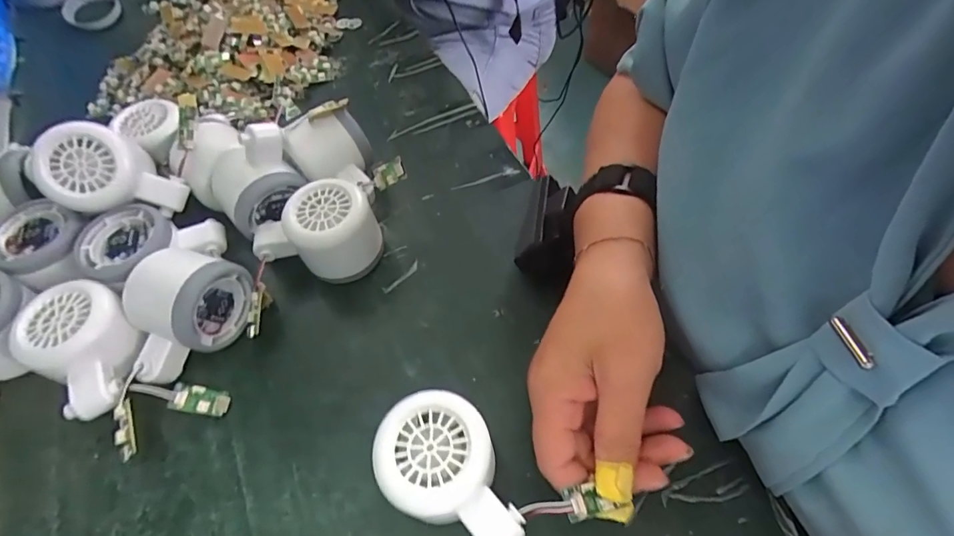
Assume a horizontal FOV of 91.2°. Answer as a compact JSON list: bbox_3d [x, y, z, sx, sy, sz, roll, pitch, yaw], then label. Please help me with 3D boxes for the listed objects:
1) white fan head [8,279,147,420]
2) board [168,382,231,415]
[{"bbox_3d":[-0.238,0.052,0.295,0.082,0.053,0.058,39,67,24],"label":"white fan head"},{"bbox_3d":[-0.172,0.082,0.292,0.032,0.004,0.016,19,55,-22],"label":"board"}]

